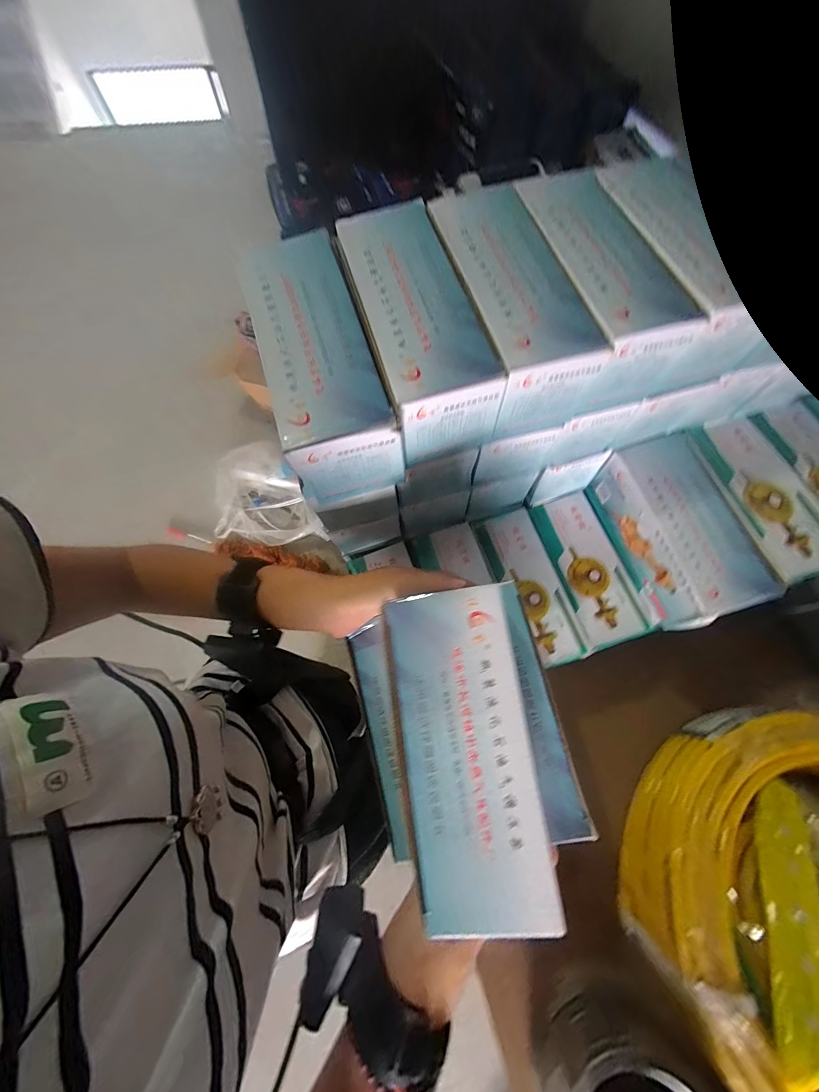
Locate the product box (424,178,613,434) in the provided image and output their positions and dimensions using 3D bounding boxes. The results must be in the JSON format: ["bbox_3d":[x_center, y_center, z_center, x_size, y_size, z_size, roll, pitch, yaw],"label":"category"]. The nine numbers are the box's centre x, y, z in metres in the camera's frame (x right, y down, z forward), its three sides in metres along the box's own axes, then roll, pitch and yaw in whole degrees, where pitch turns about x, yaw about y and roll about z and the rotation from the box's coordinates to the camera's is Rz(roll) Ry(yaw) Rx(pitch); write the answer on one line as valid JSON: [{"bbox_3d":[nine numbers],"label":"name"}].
[{"bbox_3d":[0.075,-0.193,0.301,0.082,0.074,0.188,-16,69,-7],"label":"product box"}]

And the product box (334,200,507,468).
[{"bbox_3d":[0.001,-0.169,0.294,0.080,0.078,0.189,-16,69,-7],"label":"product box"}]

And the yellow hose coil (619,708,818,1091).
[{"bbox_3d":[0.441,0.382,0.378,0.359,0.092,0.372,0,68,-1],"label":"yellow hose coil"}]

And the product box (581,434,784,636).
[{"bbox_3d":[0.283,-0.014,0.396,0.080,0.086,0.186,-14,69,-6],"label":"product box"}]

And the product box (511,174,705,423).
[{"bbox_3d":[0.146,-0.212,0.309,0.082,0.077,0.179,-18,69,-8],"label":"product box"}]

